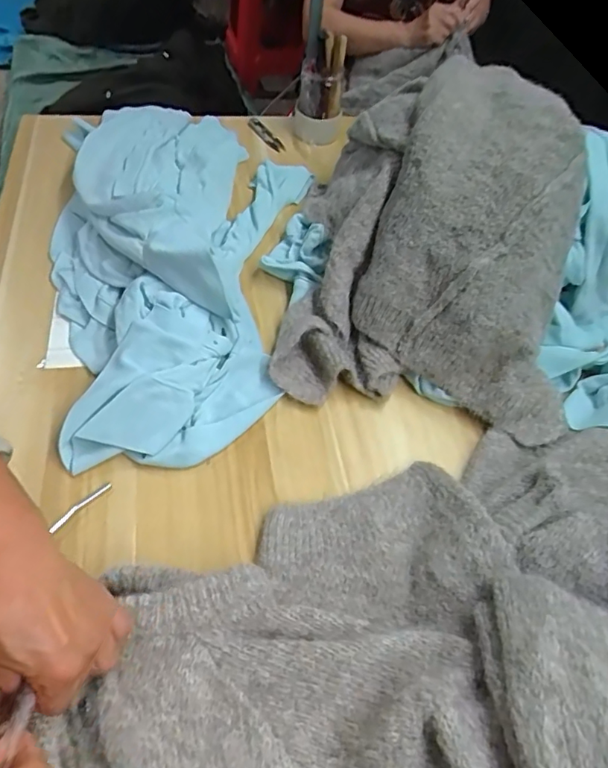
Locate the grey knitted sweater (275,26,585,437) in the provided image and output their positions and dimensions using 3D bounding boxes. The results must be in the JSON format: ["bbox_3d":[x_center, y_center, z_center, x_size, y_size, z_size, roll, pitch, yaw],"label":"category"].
[{"bbox_3d":[0.166,-0.208,0.674,0.323,0.235,0.497,9,53,2],"label":"grey knitted sweater"}]

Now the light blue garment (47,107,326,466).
[{"bbox_3d":[-0.161,-0.216,0.740,0.366,0.112,0.692,-5,54,-9],"label":"light blue garment"}]

